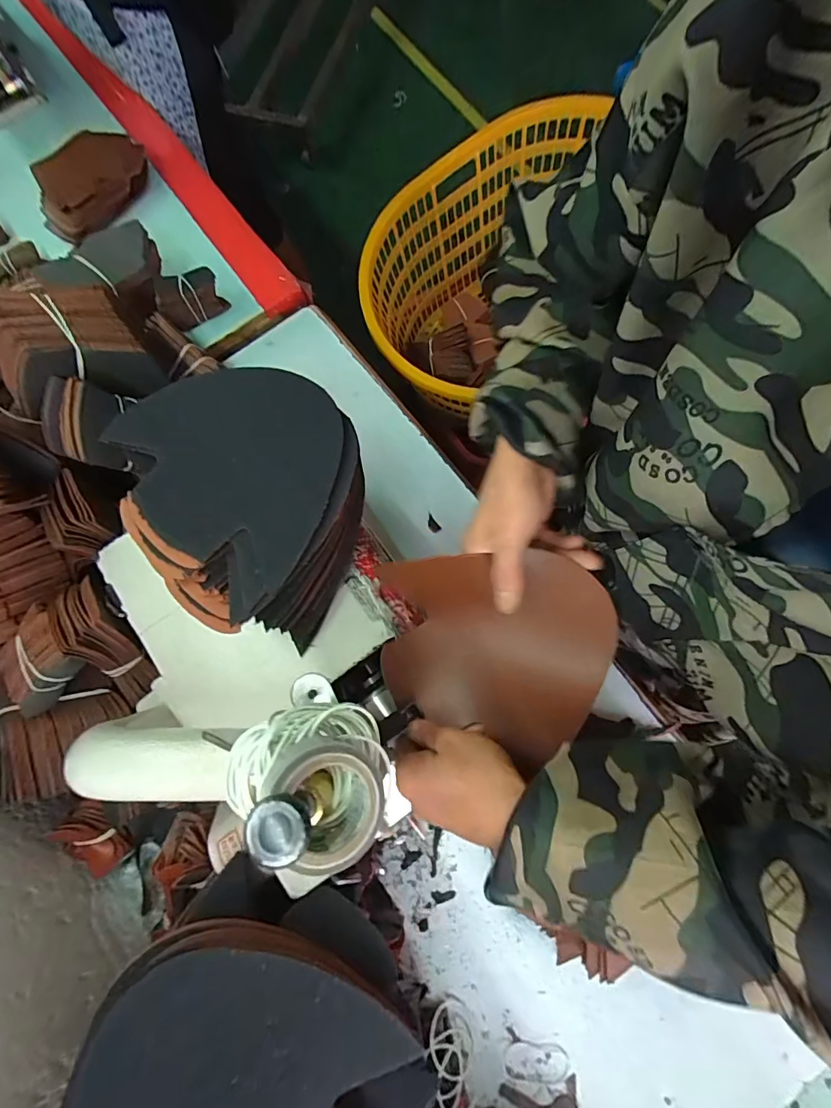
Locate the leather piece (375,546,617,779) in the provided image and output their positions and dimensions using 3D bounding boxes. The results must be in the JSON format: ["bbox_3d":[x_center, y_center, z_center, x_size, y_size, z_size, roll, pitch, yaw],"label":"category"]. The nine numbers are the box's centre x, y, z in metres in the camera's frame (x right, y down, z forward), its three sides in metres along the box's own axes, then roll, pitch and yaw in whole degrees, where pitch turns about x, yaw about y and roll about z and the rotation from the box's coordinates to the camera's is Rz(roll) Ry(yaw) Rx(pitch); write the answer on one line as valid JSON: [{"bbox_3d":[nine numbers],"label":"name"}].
[{"bbox_3d":[0.060,0.076,0.362,0.173,0.016,0.149,-4,90,12],"label":"leather piece"}]

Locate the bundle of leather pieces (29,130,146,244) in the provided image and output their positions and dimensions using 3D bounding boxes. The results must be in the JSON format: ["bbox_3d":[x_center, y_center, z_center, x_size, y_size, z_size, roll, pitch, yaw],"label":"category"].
[{"bbox_3d":[-0.444,-0.509,0.643,0.166,0.049,0.100,-37,79,-8],"label":"bundle of leather pieces"}]

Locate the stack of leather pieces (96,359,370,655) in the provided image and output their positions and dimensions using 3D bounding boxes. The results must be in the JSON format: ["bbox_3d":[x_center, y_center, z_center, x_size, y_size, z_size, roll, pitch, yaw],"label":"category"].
[{"bbox_3d":[-0.154,-0.050,0.405,0.212,0.051,0.221,12,77,3],"label":"stack of leather pieces"}]

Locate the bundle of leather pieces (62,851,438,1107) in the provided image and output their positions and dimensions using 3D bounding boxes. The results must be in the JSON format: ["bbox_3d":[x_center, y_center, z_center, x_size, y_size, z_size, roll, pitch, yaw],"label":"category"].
[{"bbox_3d":[-0.111,0.333,0.293,0.212,0.043,0.196,7,59,-11],"label":"bundle of leather pieces"}]

